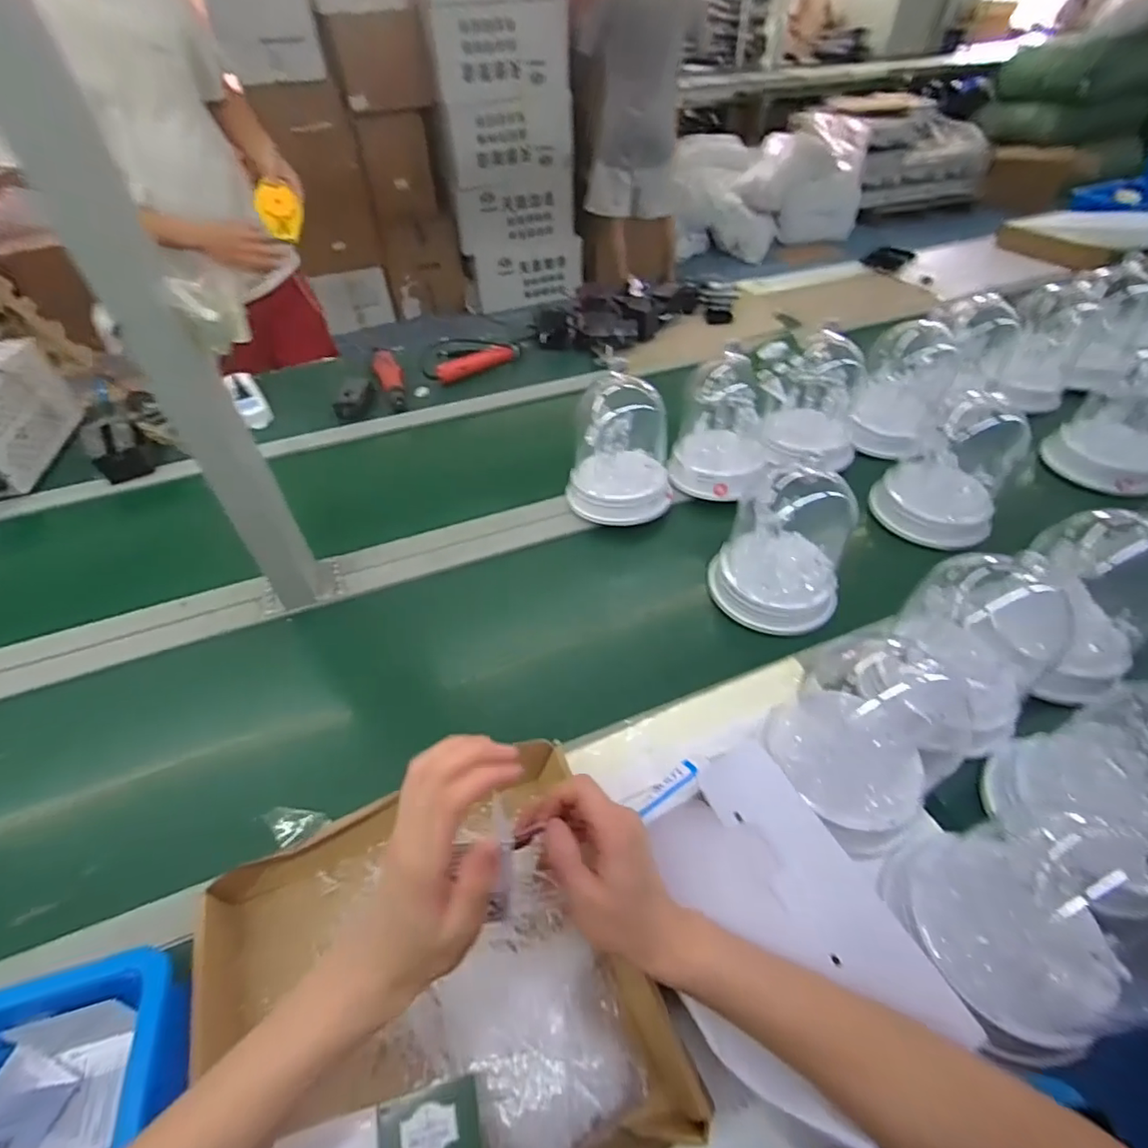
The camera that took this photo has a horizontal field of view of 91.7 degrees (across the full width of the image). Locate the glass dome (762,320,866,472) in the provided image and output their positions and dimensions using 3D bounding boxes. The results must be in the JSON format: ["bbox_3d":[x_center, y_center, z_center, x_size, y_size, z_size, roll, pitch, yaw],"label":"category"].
[{"bbox_3d":[0.381,-0.260,0.869,0.143,0.184,0.144,16,49,15],"label":"glass dome"}]

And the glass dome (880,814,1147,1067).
[{"bbox_3d":[0.319,0.217,0.373,0.126,0.190,0.137,-2,47,-1],"label":"glass dome"}]

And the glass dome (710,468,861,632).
[{"bbox_3d":[0.261,-0.045,0.679,0.145,0.178,0.159,20,50,18],"label":"glass dome"}]

